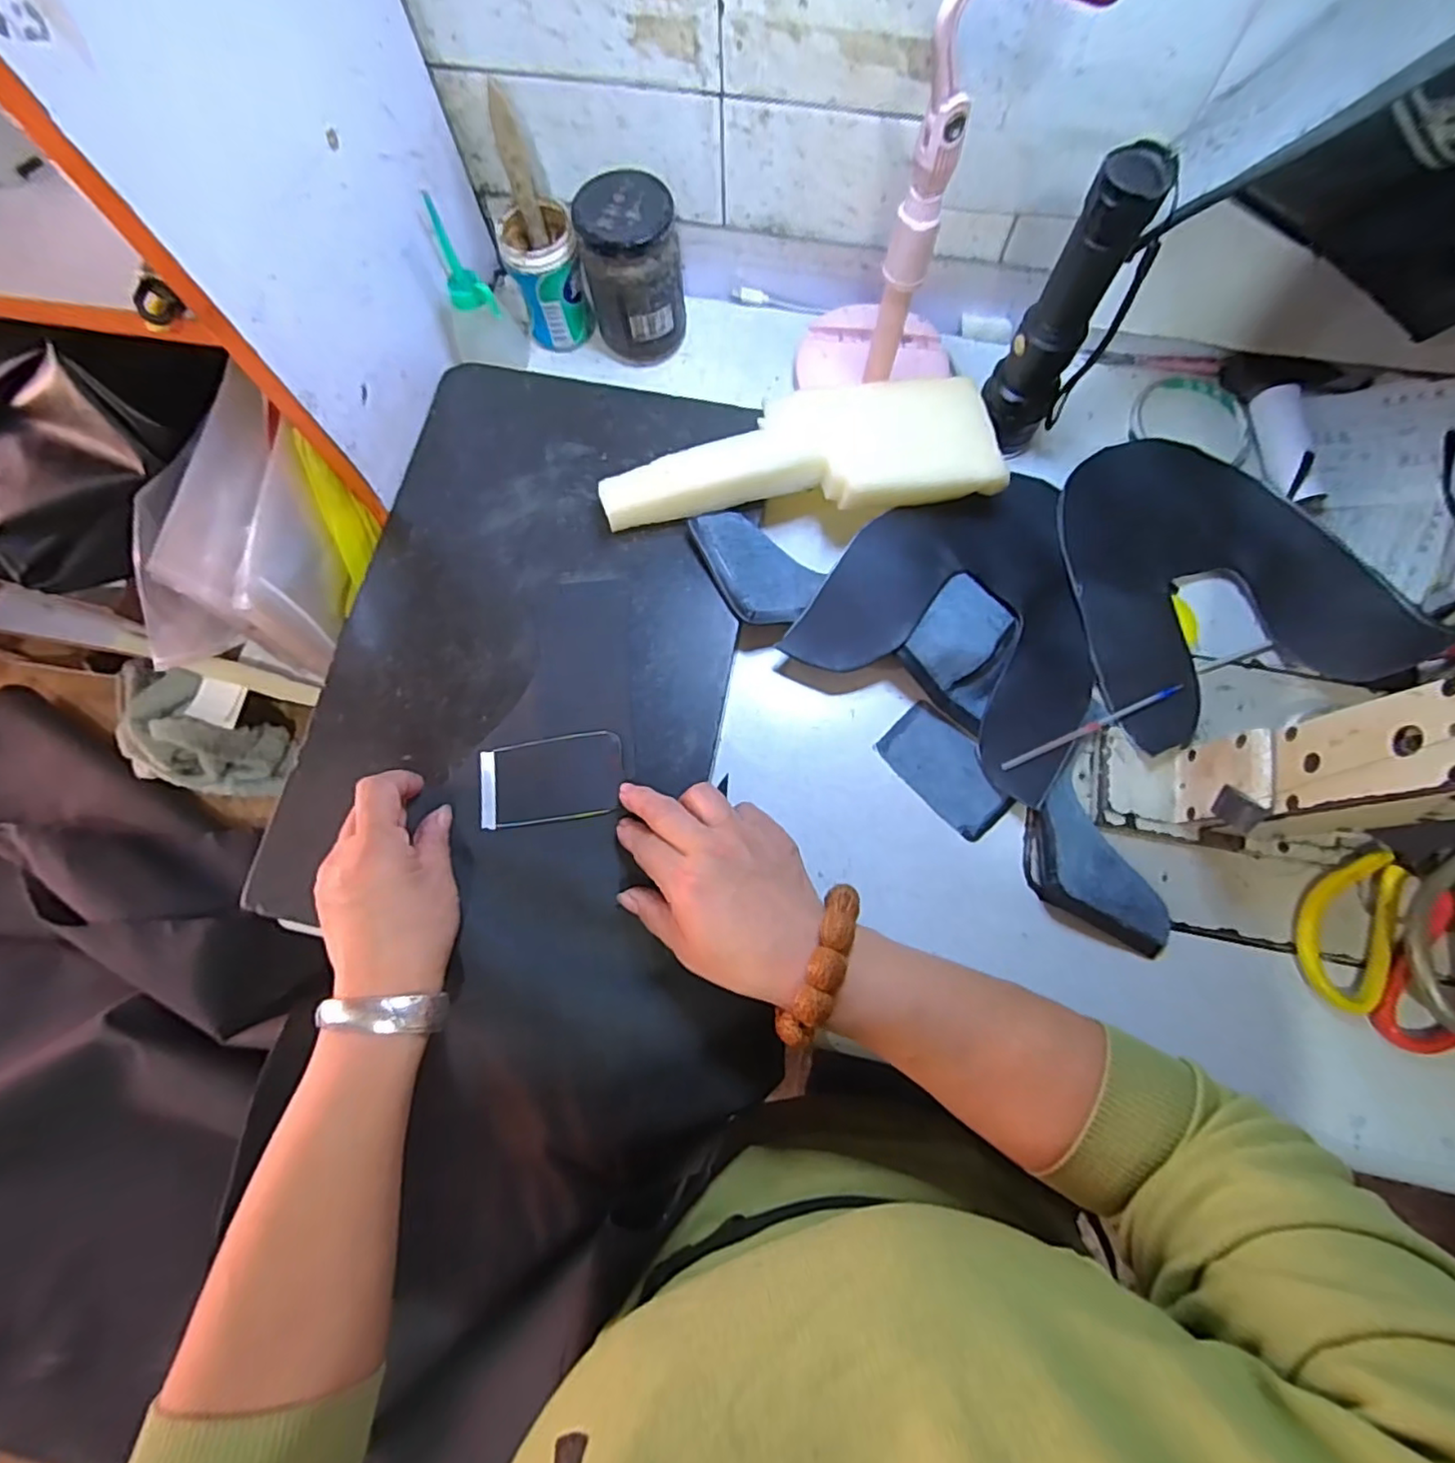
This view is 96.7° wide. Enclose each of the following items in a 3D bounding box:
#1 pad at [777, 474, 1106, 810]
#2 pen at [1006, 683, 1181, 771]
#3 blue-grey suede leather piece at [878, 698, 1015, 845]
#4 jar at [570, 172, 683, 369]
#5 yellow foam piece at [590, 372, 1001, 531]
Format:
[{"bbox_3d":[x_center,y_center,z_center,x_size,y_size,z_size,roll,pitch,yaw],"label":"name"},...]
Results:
[{"bbox_3d":[0.169,-0.085,0.424,0.183,0.019,0.194,35,75,0],"label":"pad"},{"bbox_3d":[0.227,-0.002,0.405,0.116,0.014,0.006,-23,75,-5],"label":"pen"},{"bbox_3d":[0.140,0.024,0.412,0.047,0.006,0.084,-42,77,-10],"label":"blue-grey suede leather piece"},{"bbox_3d":[-0.066,-0.318,0.455,0.066,0.099,0.059,-11,74,-2],"label":"jar"},{"bbox_3d":[0.047,-0.183,0.432,0.253,0.034,0.090,-7,74,-1],"label":"yellow foam piece"}]

